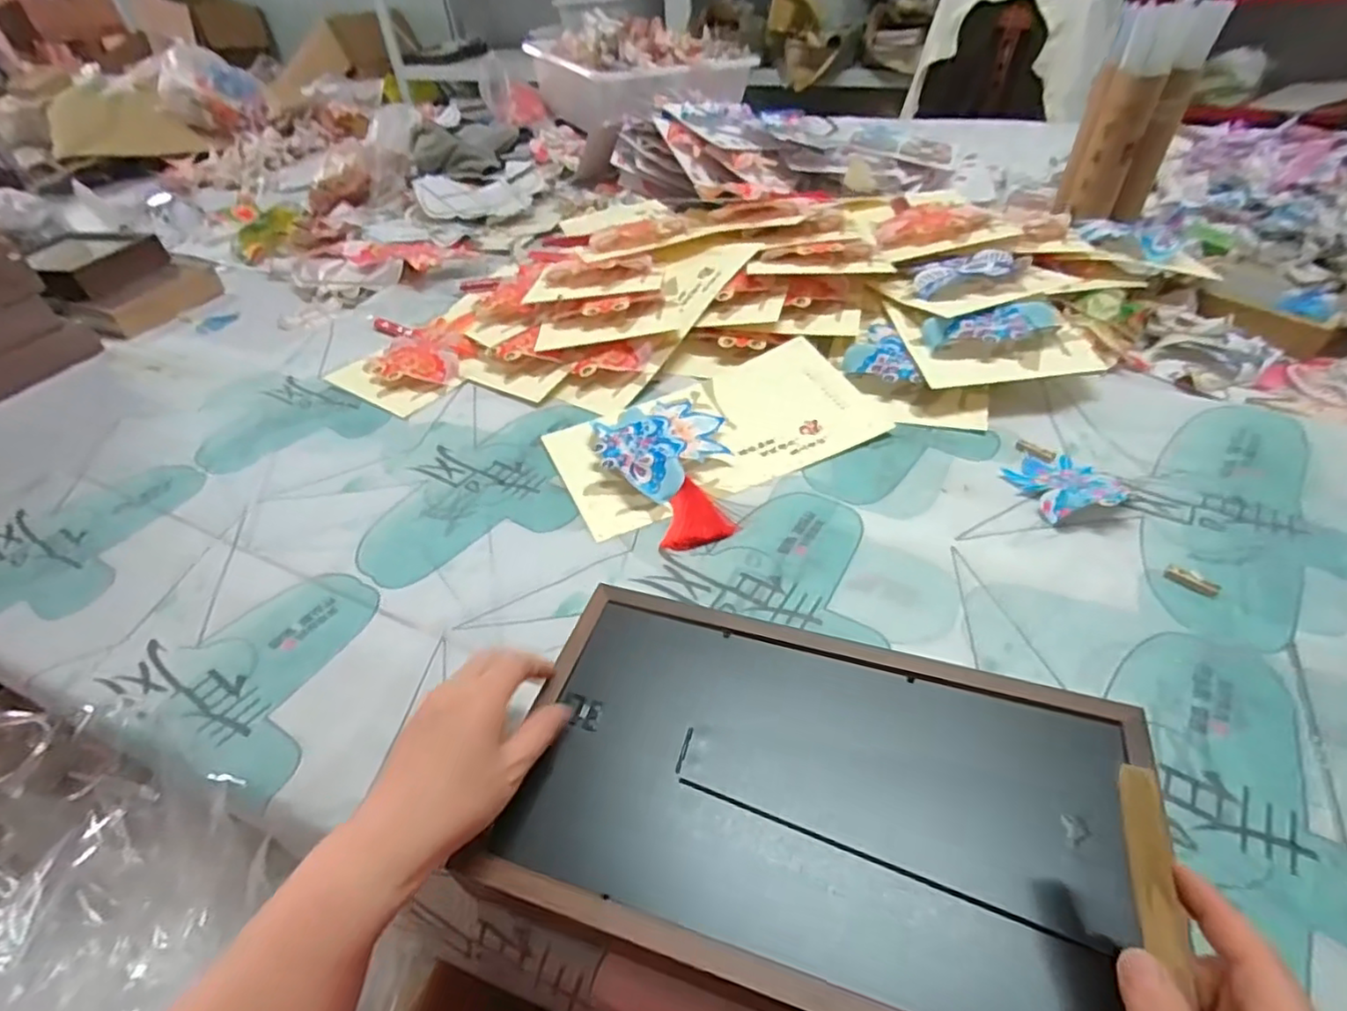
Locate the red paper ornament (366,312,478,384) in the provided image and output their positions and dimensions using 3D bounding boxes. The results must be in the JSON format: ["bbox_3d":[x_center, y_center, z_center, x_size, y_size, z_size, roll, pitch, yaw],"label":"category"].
[{"bbox_3d":[-0.308,-0.202,0.813,0.126,0.015,0.139,15,47,20],"label":"red paper ornament"}]

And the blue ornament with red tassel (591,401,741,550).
[{"bbox_3d":[0.006,-0.035,0.603,0.119,0.023,0.177,-21,46,-17],"label":"blue ornament with red tassel"}]

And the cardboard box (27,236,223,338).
[{"bbox_3d":[-0.796,-0.335,0.937,0.115,0.105,0.207,24,50,27],"label":"cardboard box"}]

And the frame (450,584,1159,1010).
[{"bbox_3d":[0.073,0.156,0.359,0.319,0.019,0.201,11,46,16],"label":"frame"}]

